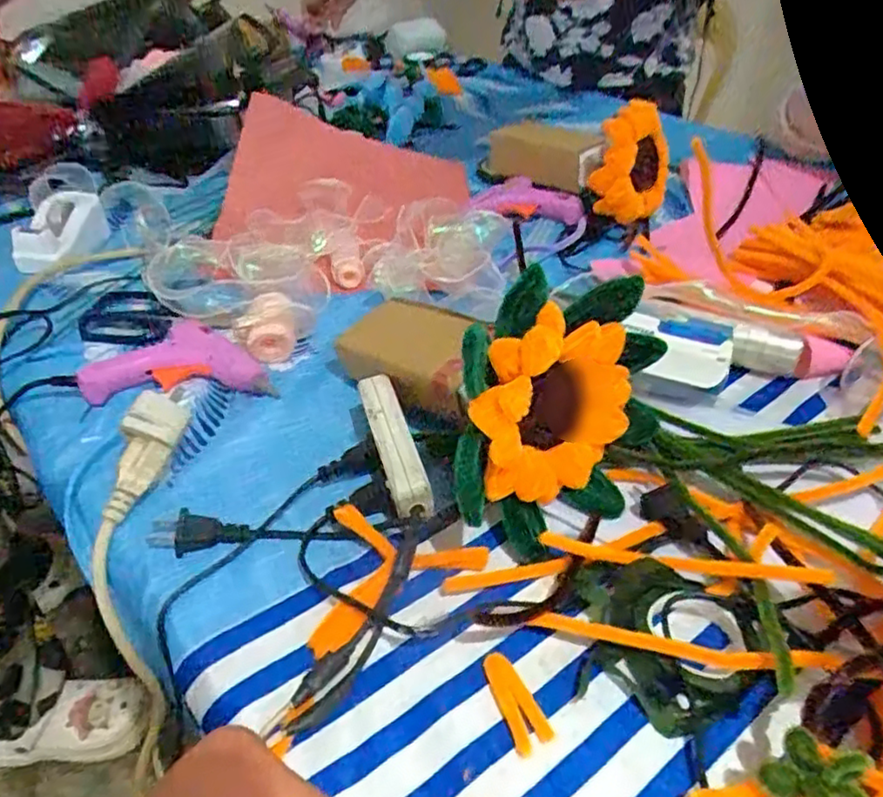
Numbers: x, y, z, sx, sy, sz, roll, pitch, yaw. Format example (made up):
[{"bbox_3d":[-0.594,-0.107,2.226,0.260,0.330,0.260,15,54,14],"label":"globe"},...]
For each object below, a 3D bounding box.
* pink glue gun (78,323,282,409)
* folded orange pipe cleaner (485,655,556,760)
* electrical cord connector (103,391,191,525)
[{"bbox_3d":[-0.197,-0.034,0.512,0.134,0.025,0.078,1,40,2],"label":"pink glue gun"},{"bbox_3d":[0.034,0.146,0.320,0.018,0.009,0.046,-20,44,-21],"label":"folded orange pipe cleaner"},{"bbox_3d":[-0.189,0.037,0.419,0.026,0.024,0.082,10,71,13],"label":"electrical cord connector"}]

